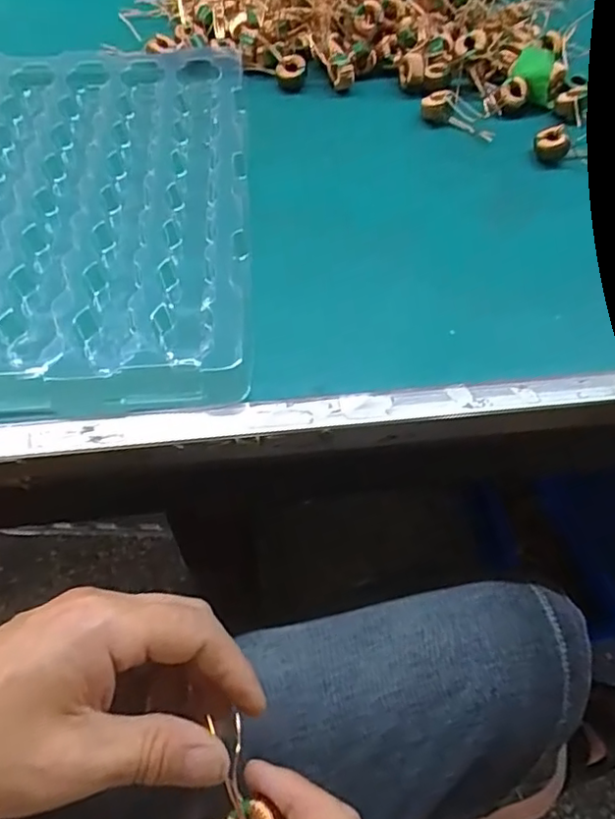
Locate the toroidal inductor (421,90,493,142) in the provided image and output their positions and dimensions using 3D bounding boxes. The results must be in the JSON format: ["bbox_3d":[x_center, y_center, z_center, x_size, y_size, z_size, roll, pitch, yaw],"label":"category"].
[{"bbox_3d":[0.105,-0.203,0.418,0.052,0.015,0.025,26,61,12],"label":"toroidal inductor"}]

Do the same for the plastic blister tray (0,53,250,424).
[{"bbox_3d":[-0.178,-0.120,0.349,0.282,0.023,0.284,-2,62,-4],"label":"plastic blister tray"}]

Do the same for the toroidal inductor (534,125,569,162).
[{"bbox_3d":[0.158,-0.171,0.397,0.022,0.016,0.021,24,63,10],"label":"toroidal inductor"}]

